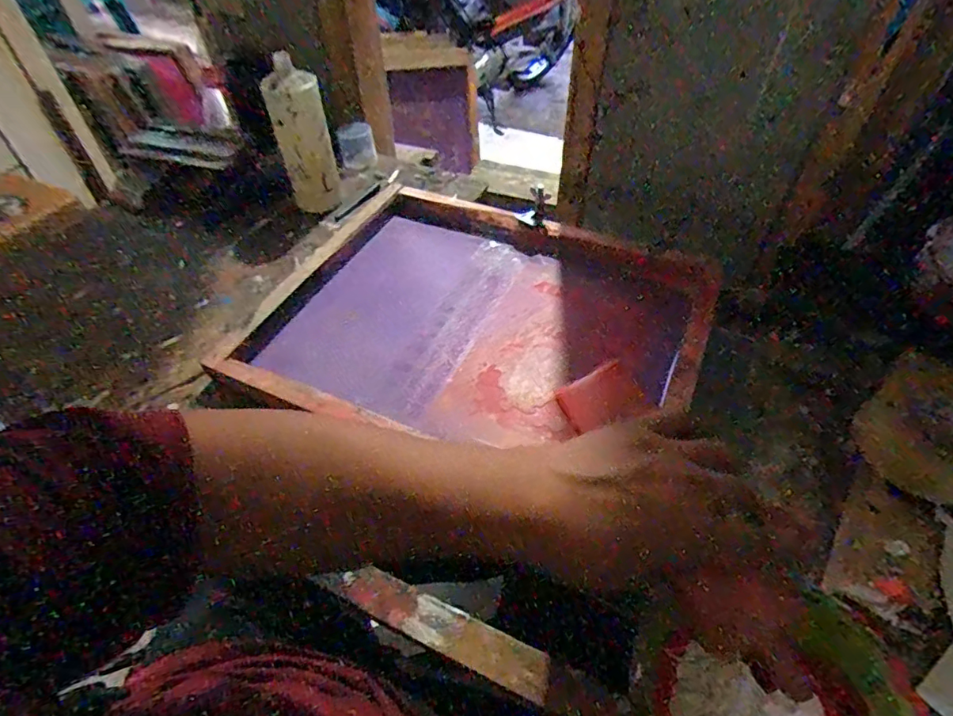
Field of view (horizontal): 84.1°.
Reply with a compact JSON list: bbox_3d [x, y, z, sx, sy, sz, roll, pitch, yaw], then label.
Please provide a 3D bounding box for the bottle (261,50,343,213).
[{"bbox_3d":[-0.271,-0.332,0.835,0.081,0.223,0.064,-14,49,-10],"label":"bottle"}]

